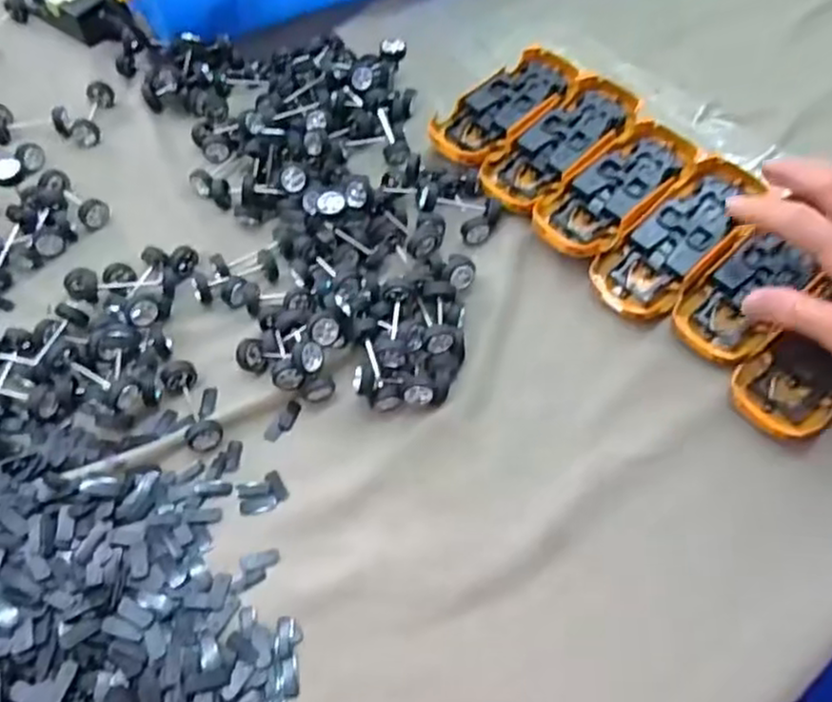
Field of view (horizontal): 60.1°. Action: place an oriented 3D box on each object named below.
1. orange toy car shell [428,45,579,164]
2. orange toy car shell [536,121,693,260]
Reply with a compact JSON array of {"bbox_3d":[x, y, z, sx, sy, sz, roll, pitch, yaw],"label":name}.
[{"bbox_3d":[0.070,-0.182,0.544,0.134,0.028,0.054,-39,67,-23],"label":"orange toy car shell"},{"bbox_3d":[0.141,-0.112,0.499,0.132,0.031,0.059,-37,66,-22],"label":"orange toy car shell"}]

